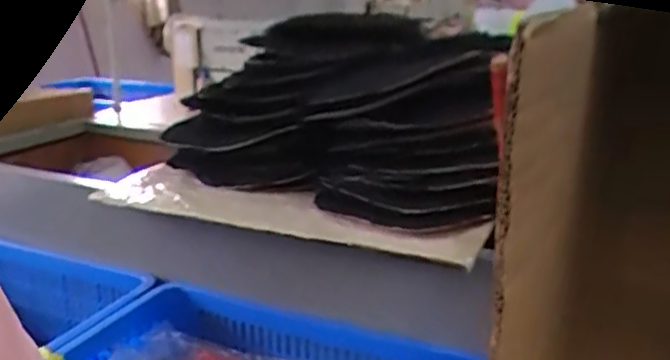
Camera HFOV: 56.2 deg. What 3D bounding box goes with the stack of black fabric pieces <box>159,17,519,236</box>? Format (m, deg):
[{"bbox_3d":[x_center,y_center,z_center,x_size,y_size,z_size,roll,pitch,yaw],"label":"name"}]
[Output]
[{"bbox_3d":[-0.012,-0.101,0.943,0.525,0.262,0.195,8,19,24],"label":"stack of black fabric pieces"}]

